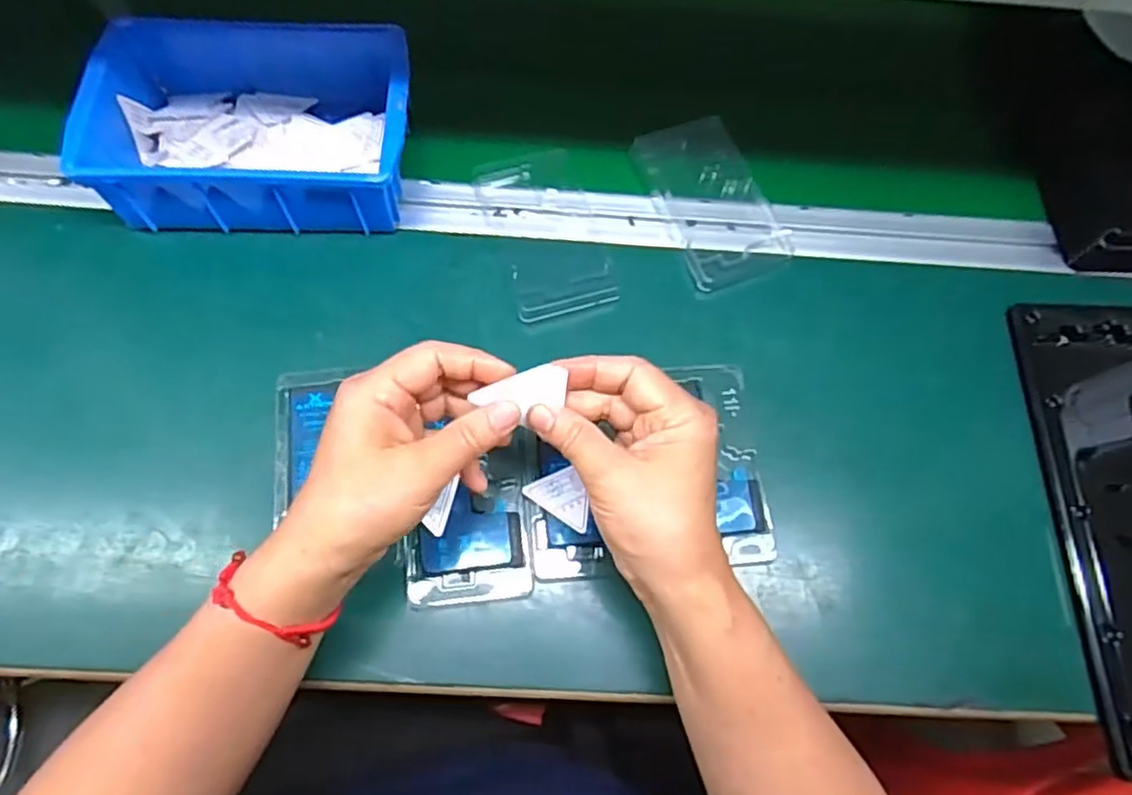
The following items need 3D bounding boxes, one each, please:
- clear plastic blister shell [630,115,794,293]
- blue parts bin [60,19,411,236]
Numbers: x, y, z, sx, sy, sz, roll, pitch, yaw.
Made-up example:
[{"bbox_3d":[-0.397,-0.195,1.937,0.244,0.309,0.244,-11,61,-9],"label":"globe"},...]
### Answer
[{"bbox_3d":[0.106,-0.145,0.490,0.079,0.010,0.132,-22,73,-10],"label":"clear plastic blister shell"},{"bbox_3d":[-0.207,-0.188,0.463,0.197,0.068,0.141,0,71,-2],"label":"blue parts bin"}]

